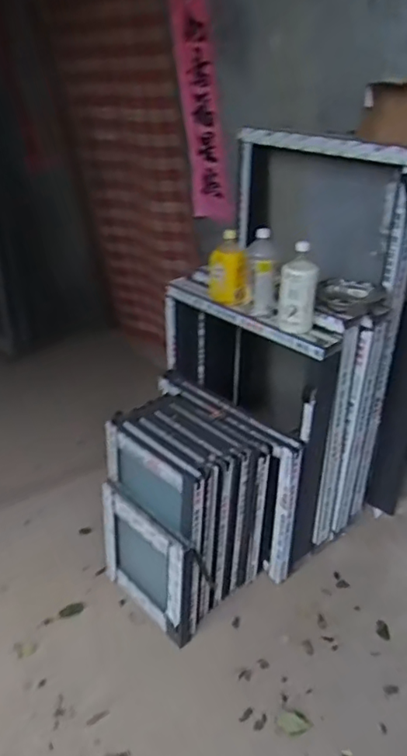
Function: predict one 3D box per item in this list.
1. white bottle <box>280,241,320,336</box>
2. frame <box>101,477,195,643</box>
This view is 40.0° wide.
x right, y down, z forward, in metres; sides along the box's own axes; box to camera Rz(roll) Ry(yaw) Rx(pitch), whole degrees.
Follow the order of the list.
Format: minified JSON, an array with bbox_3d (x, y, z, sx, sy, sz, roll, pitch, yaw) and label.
[{"bbox_3d":[0.239,-0.229,1.424,0.098,0.218,0.093,-1,34,10],"label":"white bottle"},{"bbox_3d":[-0.175,0.526,1.621,0.047,0.375,0.377,-19,36,-41],"label":"frame"}]

